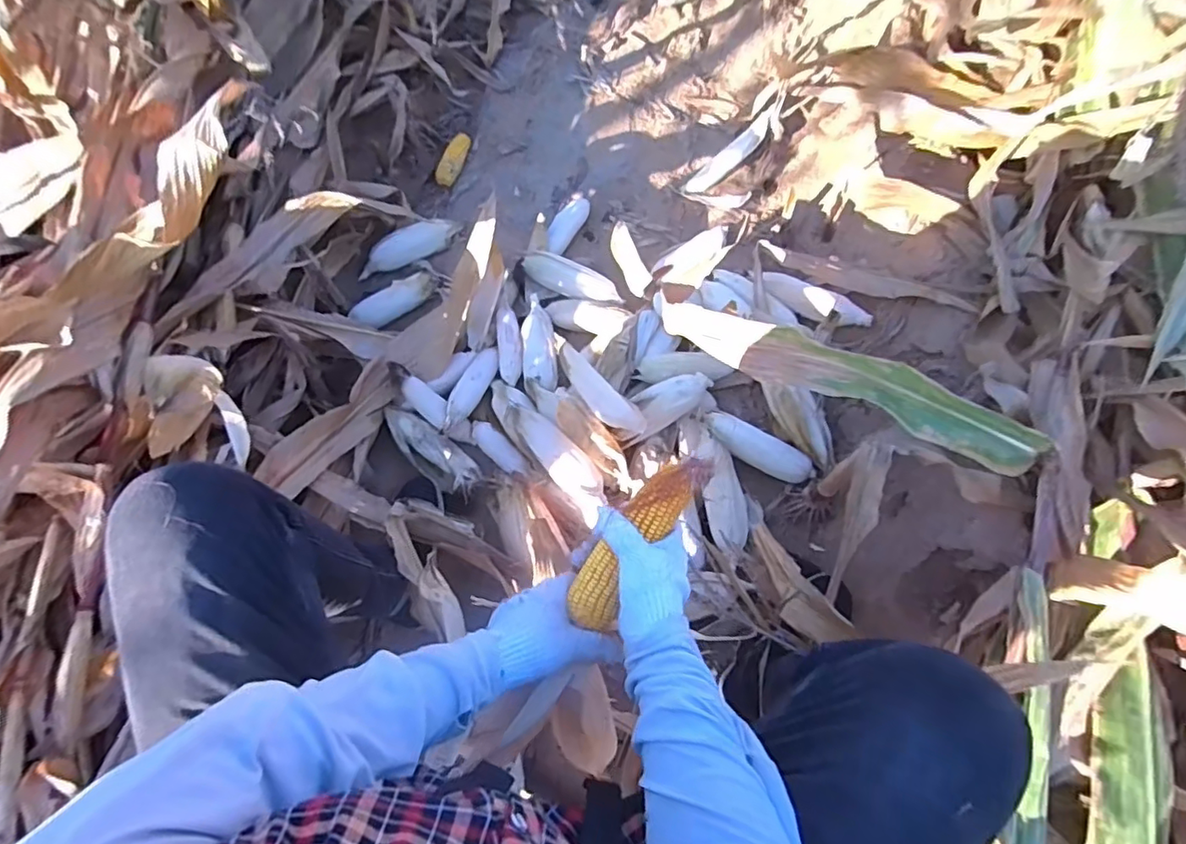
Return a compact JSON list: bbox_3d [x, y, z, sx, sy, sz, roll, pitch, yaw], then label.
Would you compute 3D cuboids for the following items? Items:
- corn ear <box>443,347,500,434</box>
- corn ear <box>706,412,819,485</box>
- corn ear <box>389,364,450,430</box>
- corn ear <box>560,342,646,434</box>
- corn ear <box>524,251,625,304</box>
[{"bbox_3d":[-0.230,-0.064,1.032,0.054,0.041,0.192,17,66,12],"label":"corn ear"},{"bbox_3d":[0.277,0.044,0.944,0.197,0.046,0.060,25,68,15],"label":"corn ear"},{"bbox_3d":[-0.315,-0.047,1.024,0.153,0.041,0.051,44,74,8],"label":"corn ear"},{"bbox_3d":[0.006,-0.047,0.900,0.050,0.039,0.187,-42,68,-16],"label":"corn ear"},{"bbox_3d":[-0.039,-0.281,1.139,0.216,0.054,0.073,31,69,17],"label":"corn ear"}]

